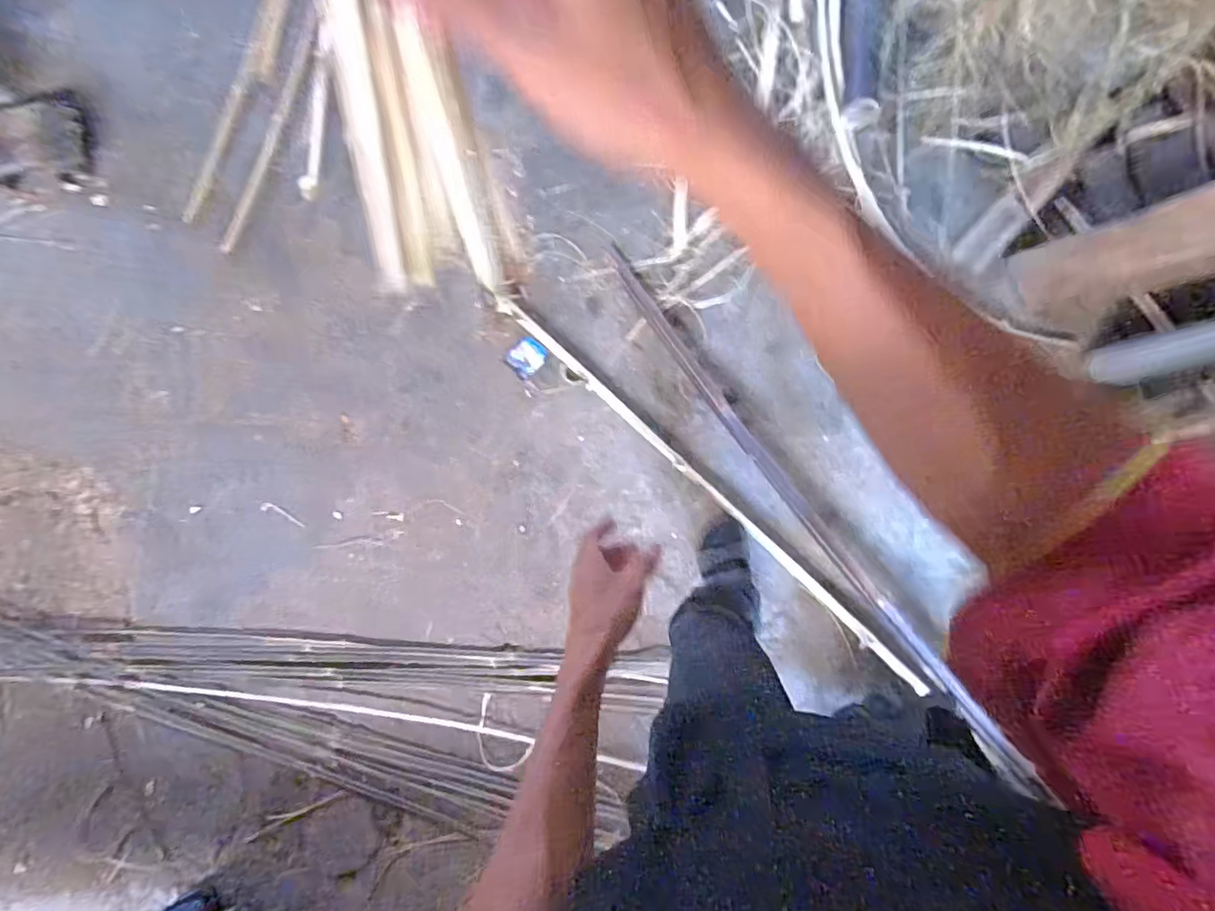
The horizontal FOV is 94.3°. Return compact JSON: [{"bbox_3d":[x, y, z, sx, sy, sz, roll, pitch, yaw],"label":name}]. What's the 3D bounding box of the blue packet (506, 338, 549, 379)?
[{"bbox_3d":[-0.175,-0.217,1.241,0.085,0.023,0.074,-39,83,6],"label":"blue packet"}]

